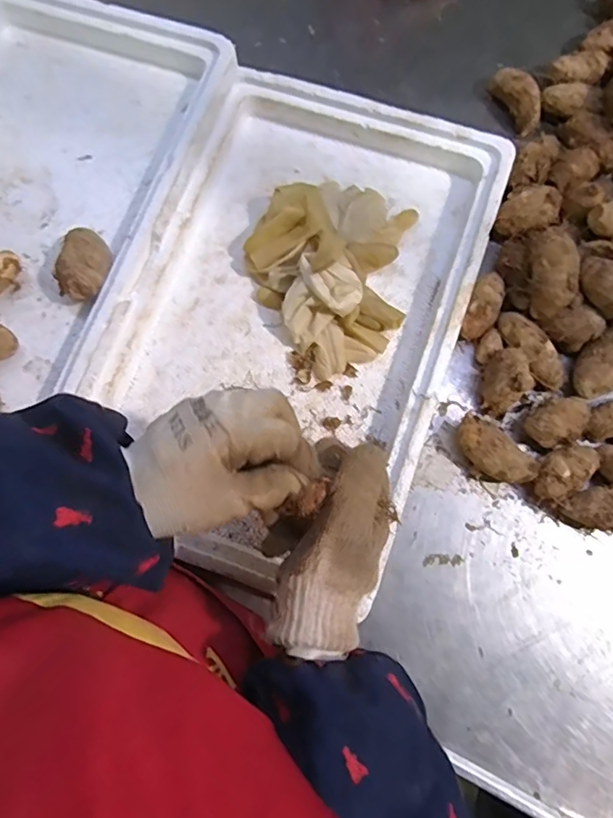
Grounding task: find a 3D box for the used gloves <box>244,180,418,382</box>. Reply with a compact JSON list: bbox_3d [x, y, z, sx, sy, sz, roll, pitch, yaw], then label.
[{"bbox_3d":[0.034,-0.142,0.515,0.161,0.056,0.172,0,77,1],"label":"used gloves"}]

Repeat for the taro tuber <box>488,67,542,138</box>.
[{"bbox_3d":[0.226,-0.330,0.580,0.031,0.027,0.069,-30,78,-5],"label":"taro tuber"}]

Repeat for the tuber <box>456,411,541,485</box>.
[{"bbox_3d":[0.169,0.042,0.500,0.077,0.039,0.036,40,81,9],"label":"tuber"}]

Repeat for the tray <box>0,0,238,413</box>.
[{"bbox_3d":[-0.288,-0.208,0.548,0.300,0.046,0.472,18,78,5],"label":"tray"}]

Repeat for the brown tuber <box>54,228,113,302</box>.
[{"bbox_3d":[-0.210,-0.138,0.527,0.050,0.041,0.073,2,78,1],"label":"brown tuber"}]

